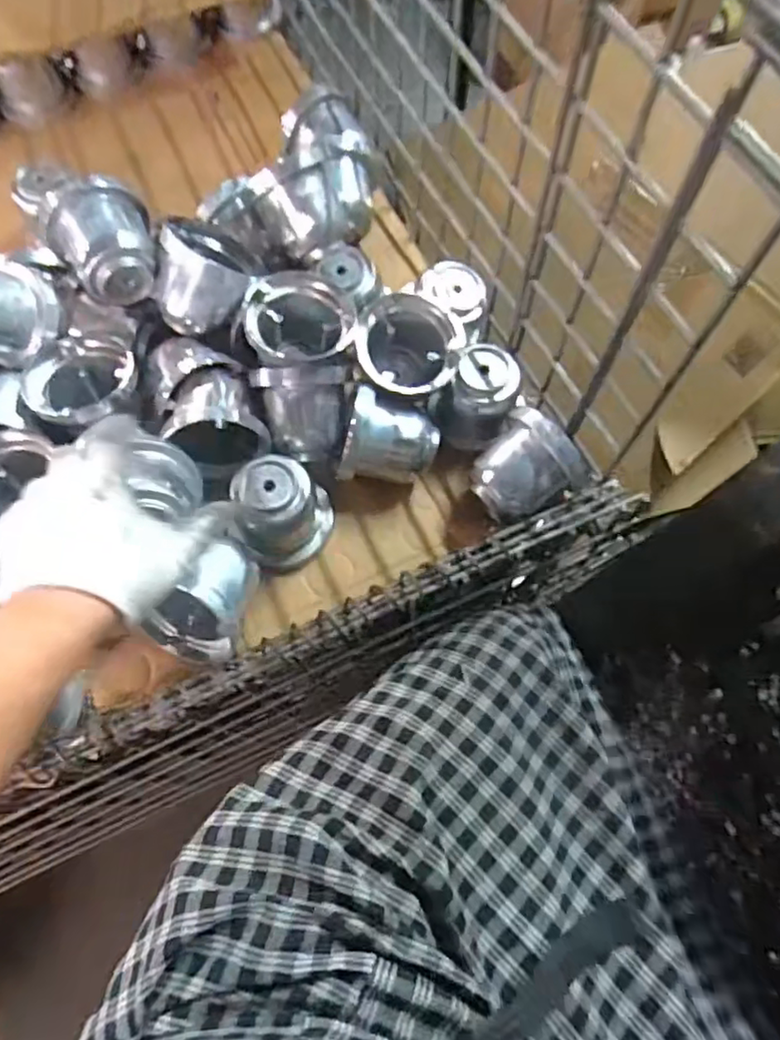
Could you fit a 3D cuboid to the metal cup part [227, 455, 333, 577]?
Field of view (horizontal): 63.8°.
[{"bbox_3d":[-0.092,-0.003,0.536,0.080,0.081,0.080,-5,69,-1],"label":"metal cup part"}]

